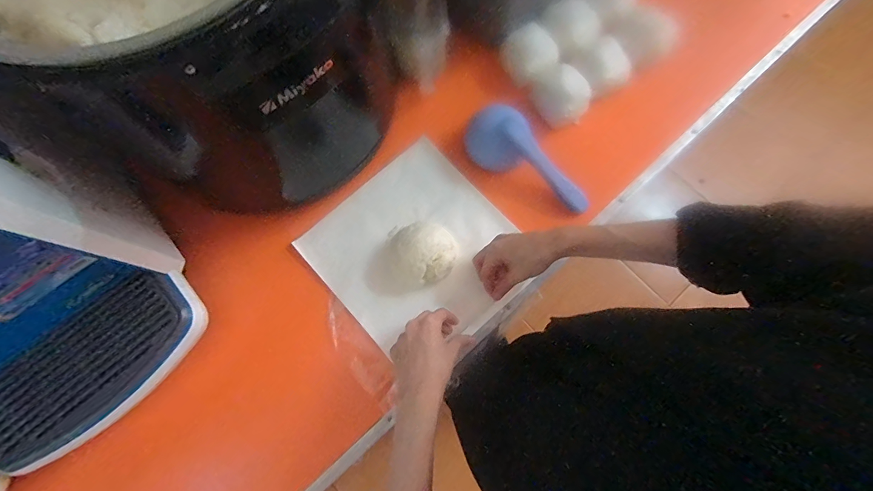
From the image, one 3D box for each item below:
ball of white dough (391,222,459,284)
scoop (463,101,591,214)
[{"bbox_3d":[-0.013,0.005,0.518,0.079,0.052,0.083,-42,79,-9],"label":"ball of white dough"},{"bbox_3d":[0.122,-0.111,0.536,0.075,0.057,0.197,-39,79,-8],"label":"scoop"}]

